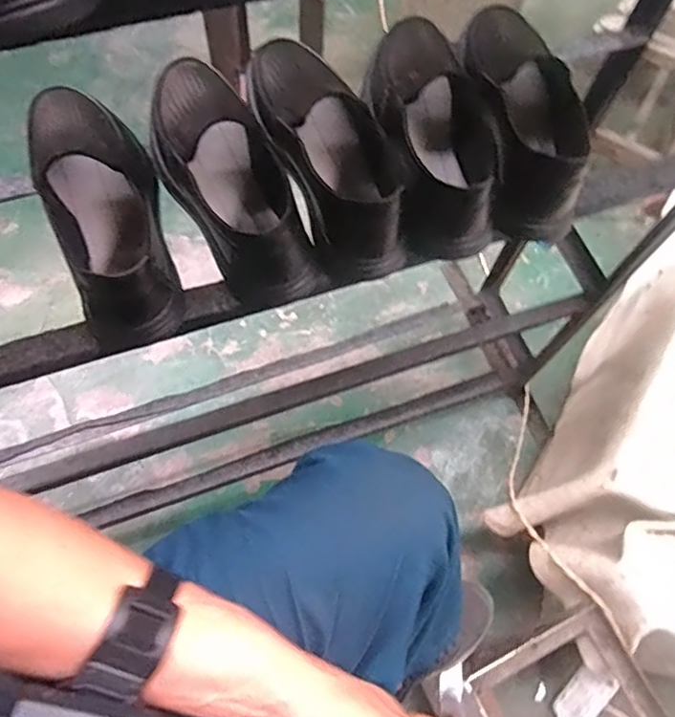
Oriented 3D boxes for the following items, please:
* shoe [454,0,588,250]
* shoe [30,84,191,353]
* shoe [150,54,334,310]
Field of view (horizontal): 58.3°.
[{"bbox_3d":[0.166,-0.252,0.569,0.087,0.087,0.275,-3,68,-4],"label":"shoe"},{"bbox_3d":[-0.199,-0.139,0.515,0.098,0.093,0.235,-19,70,-11],"label":"shoe"},{"bbox_3d":[-0.104,-0.168,0.538,0.094,0.079,0.263,-25,71,-13],"label":"shoe"}]

